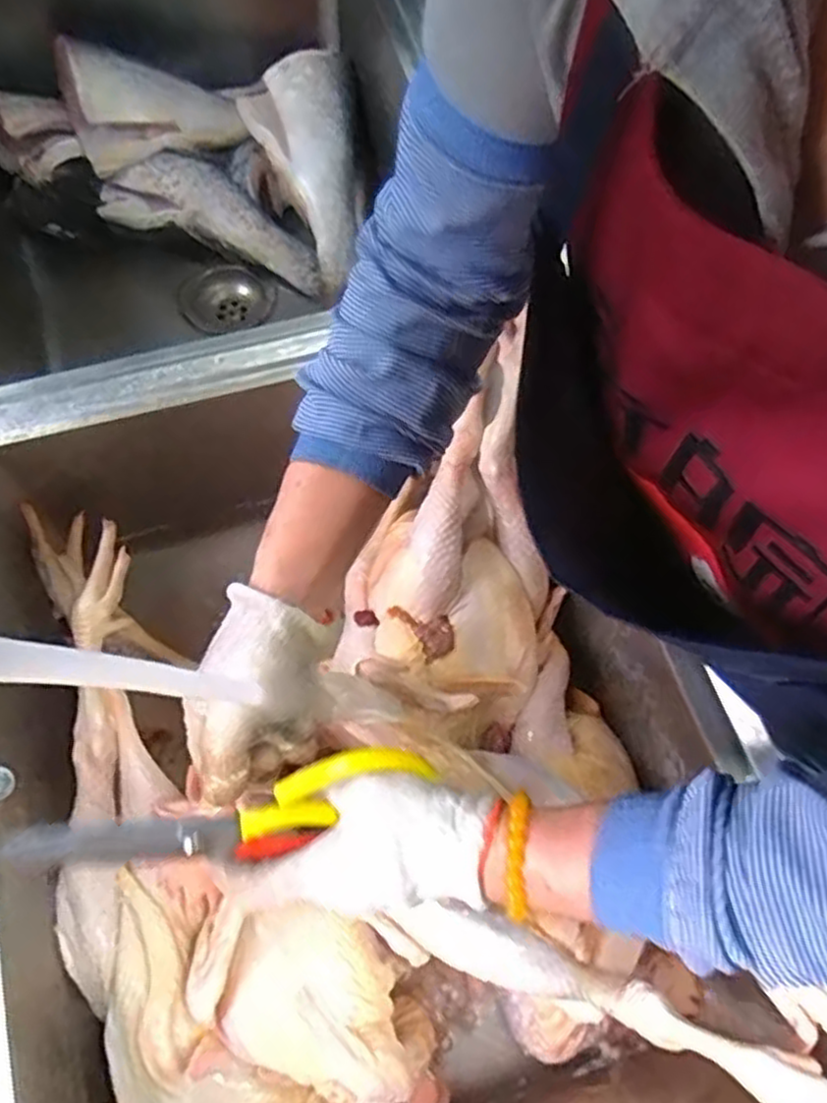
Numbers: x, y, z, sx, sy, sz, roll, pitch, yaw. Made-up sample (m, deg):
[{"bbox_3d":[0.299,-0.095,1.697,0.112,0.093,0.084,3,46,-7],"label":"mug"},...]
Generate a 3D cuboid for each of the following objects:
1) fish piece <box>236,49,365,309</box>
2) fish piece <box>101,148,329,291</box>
[{"bbox_3d":[-0.108,-0.410,0.831,0.118,0.052,0.263,-13,88,-7],"label":"fish piece"},{"bbox_3d":[-0.213,-0.370,0.832,0.248,0.057,0.089,22,68,-12],"label":"fish piece"}]

